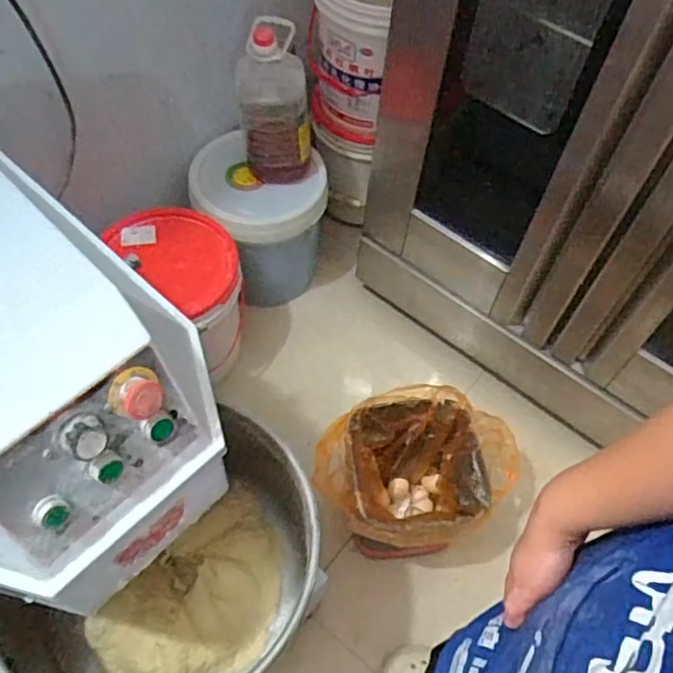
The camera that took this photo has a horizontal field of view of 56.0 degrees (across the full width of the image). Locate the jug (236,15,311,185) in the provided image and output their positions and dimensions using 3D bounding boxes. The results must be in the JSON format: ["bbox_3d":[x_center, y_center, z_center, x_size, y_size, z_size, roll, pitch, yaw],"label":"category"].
[{"bbox_3d":[-0.127,-0.469,1.325,0.146,0.343,0.134,2,57,-2],"label":"jug"}]

